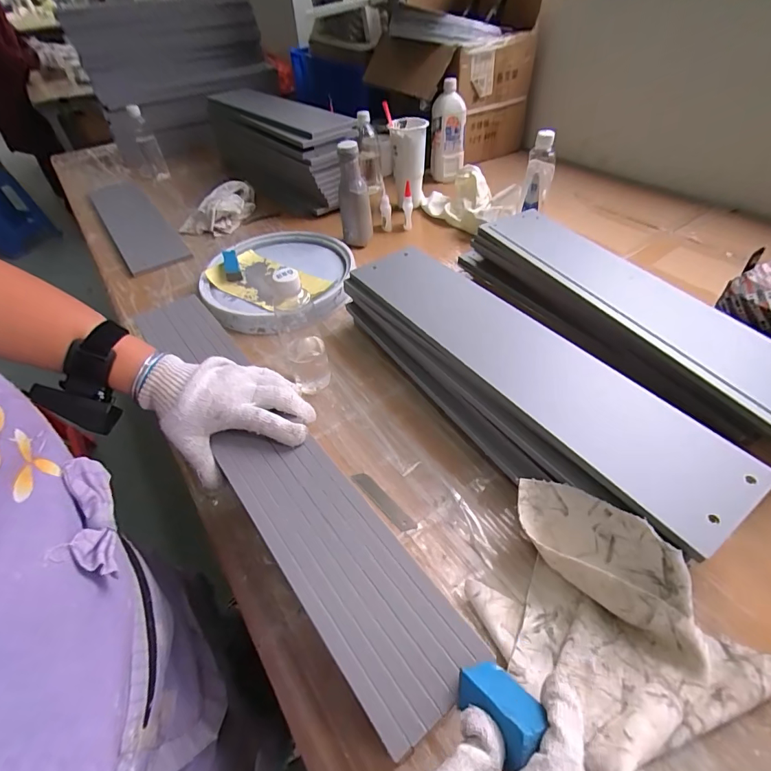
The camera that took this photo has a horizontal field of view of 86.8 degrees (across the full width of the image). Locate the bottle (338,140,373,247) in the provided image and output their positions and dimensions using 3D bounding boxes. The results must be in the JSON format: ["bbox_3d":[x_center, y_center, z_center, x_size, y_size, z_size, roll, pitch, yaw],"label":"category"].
[{"bbox_3d":[-0.066,-0.393,0.846,0.059,0.185,0.067,-10,46,-5],"label":"bottle"}]

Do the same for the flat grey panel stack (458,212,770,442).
[{"bbox_3d":[0.353,-0.125,0.645,0.135,0.089,0.574,-21,49,-16],"label":"flat grey panel stack"}]

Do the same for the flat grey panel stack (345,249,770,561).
[{"bbox_3d":[0.154,-0.013,0.553,0.151,0.102,0.536,-27,51,-21],"label":"flat grey panel stack"}]

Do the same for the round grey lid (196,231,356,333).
[{"bbox_3d":[-0.211,-0.218,0.808,0.291,0.039,0.316,-5,46,-1],"label":"round grey lid"}]

